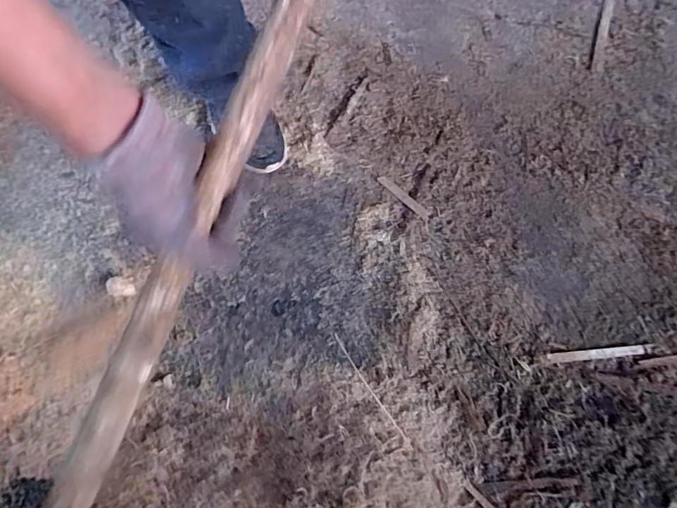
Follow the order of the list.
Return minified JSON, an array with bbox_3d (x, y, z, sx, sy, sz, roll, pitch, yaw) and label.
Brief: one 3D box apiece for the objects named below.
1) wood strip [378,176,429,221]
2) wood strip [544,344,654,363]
[{"bbox_3d":[0.109,-0.096,0.800,0.014,0.005,0.108,-45,74,-5],"label":"wood strip"},{"bbox_3d":[0.401,0.154,0.736,0.152,0.004,0.017,-6,86,3],"label":"wood strip"}]

